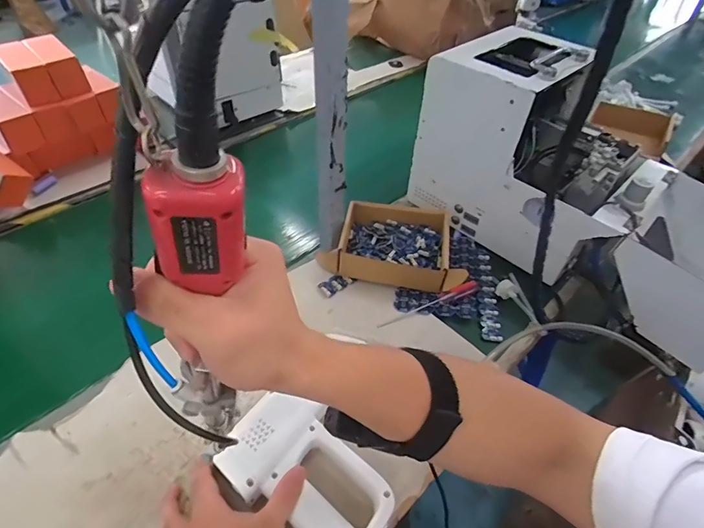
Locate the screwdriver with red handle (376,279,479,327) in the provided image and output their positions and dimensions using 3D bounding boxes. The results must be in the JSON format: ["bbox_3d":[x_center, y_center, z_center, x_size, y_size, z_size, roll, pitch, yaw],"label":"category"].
[{"bbox_3d":[0.115,0.061,0.616,0.165,0.016,0.018,-23,50,-7],"label":"screwdriver with red handle"}]

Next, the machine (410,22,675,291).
[{"bbox_3d":[0.292,-0.173,0.662,0.336,0.269,0.212,33,53,26],"label":"machine"}]

